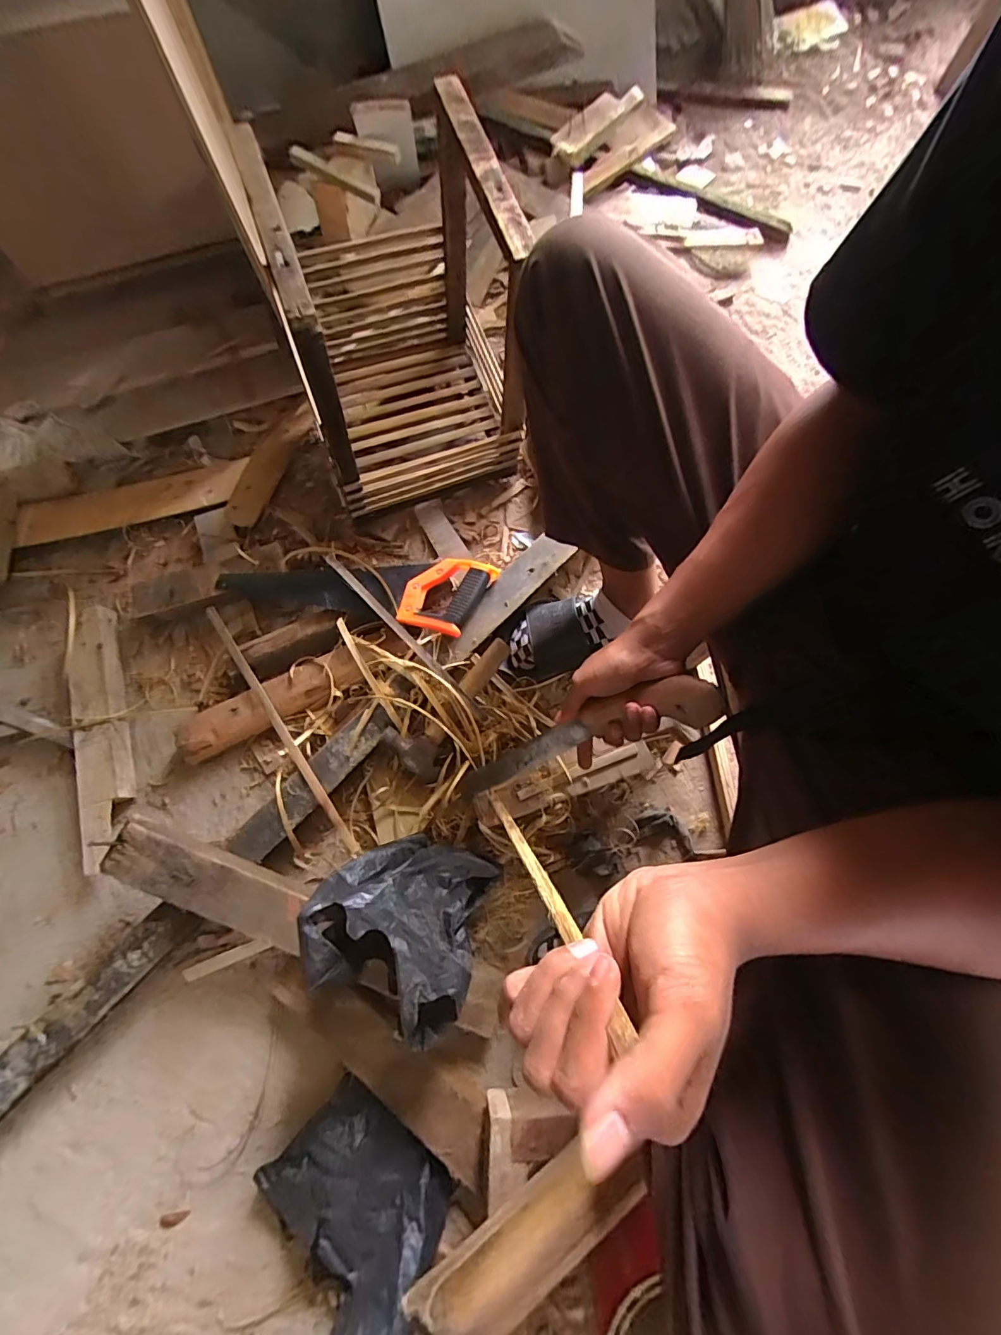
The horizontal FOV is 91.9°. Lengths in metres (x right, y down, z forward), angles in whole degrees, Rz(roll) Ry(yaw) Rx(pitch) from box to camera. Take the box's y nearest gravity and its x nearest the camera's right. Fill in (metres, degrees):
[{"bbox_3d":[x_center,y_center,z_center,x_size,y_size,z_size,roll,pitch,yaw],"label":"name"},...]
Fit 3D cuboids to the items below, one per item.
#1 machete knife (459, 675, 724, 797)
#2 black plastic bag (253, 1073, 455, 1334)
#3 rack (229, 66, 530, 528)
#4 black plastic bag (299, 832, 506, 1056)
[{"bbox_3d":[0.071,0.082,0.514,0.323,0.032,0.044,-30,68,39],"label":"machete knife"},{"bbox_3d":[-0.159,0.613,0.532,0.221,0.090,0.170,38,78,12],"label":"black plastic bag"},{"bbox_3d":[-0.129,-0.475,0.714,0.311,0.388,0.323,-15,73,-3],"label":"rack"},{"bbox_3d":[-0.113,0.294,0.548,0.179,0.160,0.185,17,74,7],"label":"black plastic bag"}]

